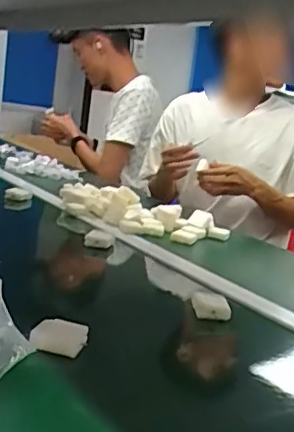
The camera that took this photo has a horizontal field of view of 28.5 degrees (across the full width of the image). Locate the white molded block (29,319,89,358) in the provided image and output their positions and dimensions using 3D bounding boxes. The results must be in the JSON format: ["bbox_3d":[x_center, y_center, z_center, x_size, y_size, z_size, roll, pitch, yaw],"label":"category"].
[{"bbox_3d":[-0.086,0.120,0.570,0.052,0.018,0.048,6,12,-3],"label":"white molded block"}]

